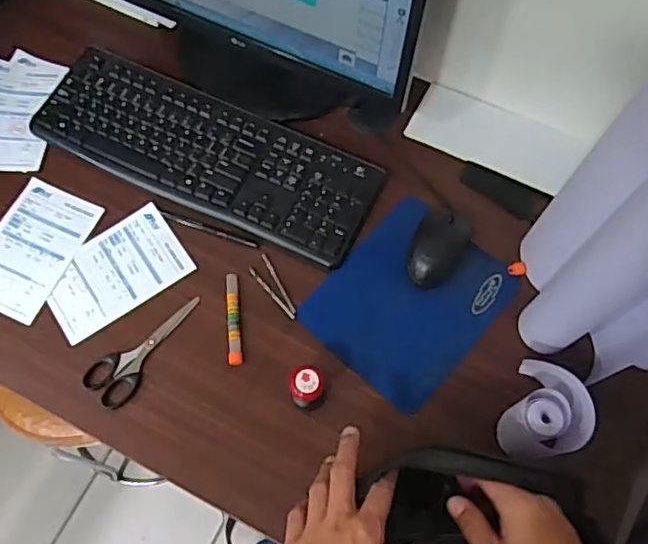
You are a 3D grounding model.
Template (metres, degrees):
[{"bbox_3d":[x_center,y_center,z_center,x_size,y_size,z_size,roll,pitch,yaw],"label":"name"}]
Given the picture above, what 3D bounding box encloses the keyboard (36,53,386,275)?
[{"bbox_3d":[-0.150,-0.151,0.768,0.433,0.018,0.152,24,70,8],"label":"keyboard"}]

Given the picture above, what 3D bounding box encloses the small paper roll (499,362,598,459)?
[{"bbox_3d":[0.229,0.142,0.623,0.069,0.080,0.098,32,72,11],"label":"small paper roll"}]

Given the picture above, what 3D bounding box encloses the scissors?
[{"bbox_3d":[-0.206,0.080,0.686,0.056,0.008,0.149,30,71,10],"label":"scissors"}]

